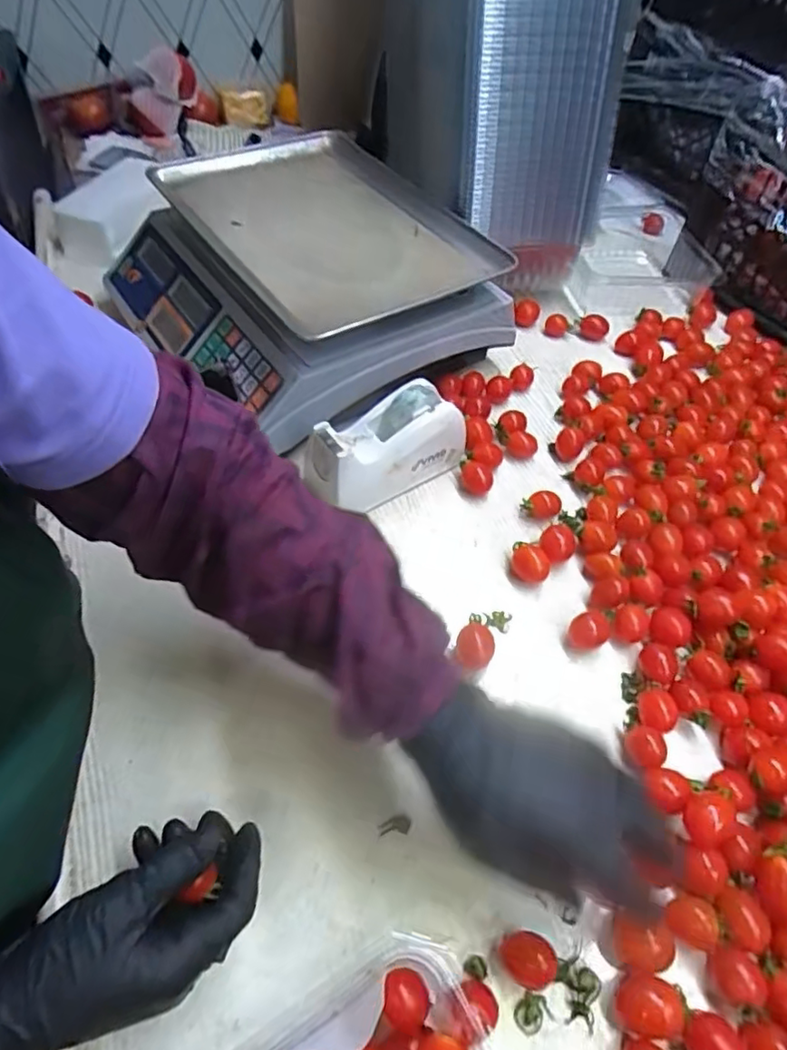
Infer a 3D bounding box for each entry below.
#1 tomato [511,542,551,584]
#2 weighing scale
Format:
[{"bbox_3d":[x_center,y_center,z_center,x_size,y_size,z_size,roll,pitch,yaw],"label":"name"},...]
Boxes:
[{"bbox_3d":[0.110,0.032,0.478,0.031,0.020,0.028,16,54,8],"label":"tomato"},{"bbox_3d":[-0.094,-0.263,0.612,0.313,0.103,0.361,-30,61,-24],"label":"weighing scale"}]

